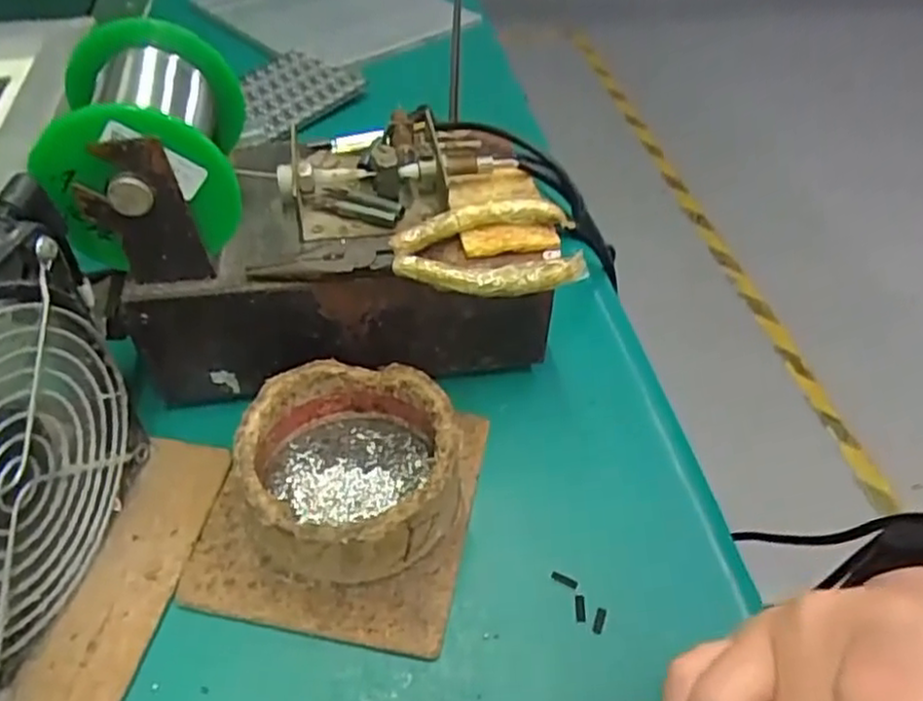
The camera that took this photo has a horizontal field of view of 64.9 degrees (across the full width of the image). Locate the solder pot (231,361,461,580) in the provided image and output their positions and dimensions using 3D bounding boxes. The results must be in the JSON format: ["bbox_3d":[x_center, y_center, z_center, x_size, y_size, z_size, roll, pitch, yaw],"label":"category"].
[{"bbox_3d":[-0.044,0.046,0.285,0.079,0.041,0.083,1,45,-1],"label":"solder pot"}]

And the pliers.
[{"bbox_3d":[-0.006,-0.042,0.299,0.110,0.009,0.044,-4,53,-6],"label":"pliers"}]

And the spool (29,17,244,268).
[{"bbox_3d":[-0.122,-0.085,0.284,0.068,0.058,0.087,-8,46,-10],"label":"spool"}]

